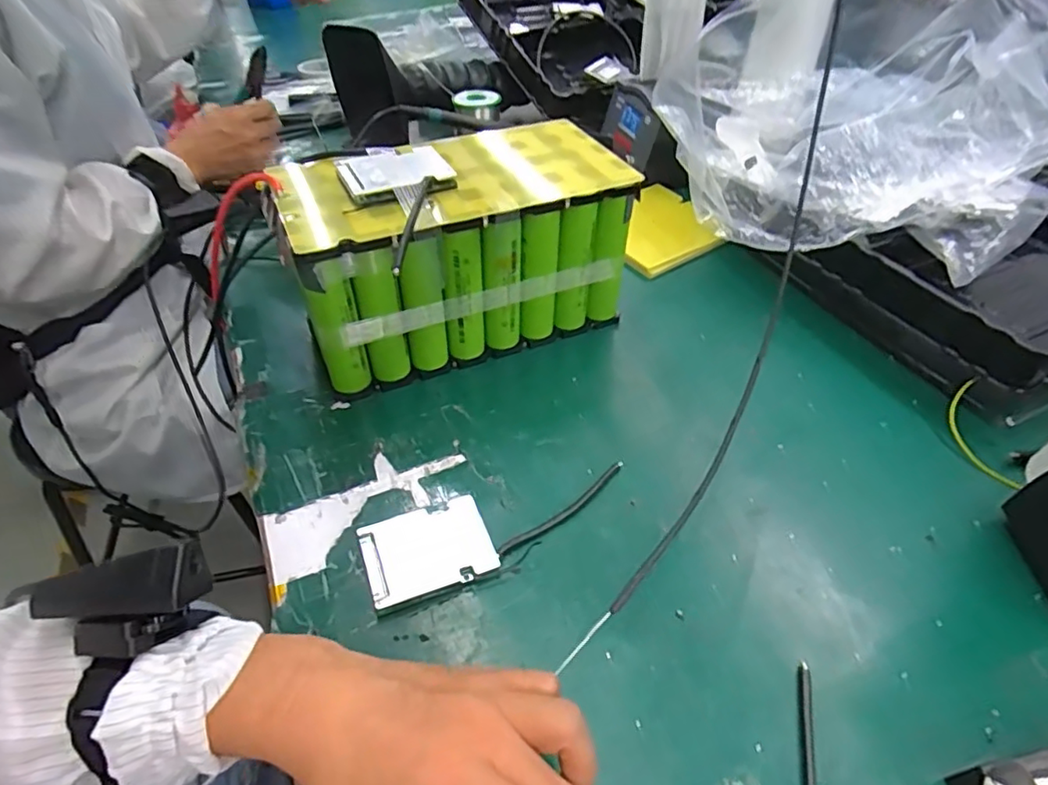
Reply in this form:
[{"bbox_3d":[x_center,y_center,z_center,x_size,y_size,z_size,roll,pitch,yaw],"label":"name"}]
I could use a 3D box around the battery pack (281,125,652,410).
[{"bbox_3d":[-0.054,-0.124,0.526,0.276,0.161,0.141,-18,47,-16],"label":"battery pack"}]

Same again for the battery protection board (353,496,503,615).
[{"bbox_3d":[-0.064,0.105,0.395,0.081,0.017,0.061,-18,47,-14],"label":"battery protection board"}]

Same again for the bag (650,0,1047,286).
[{"bbox_3d":[0.301,-0.256,0.530,0.349,0.193,0.194,8,45,9],"label":"bag"}]

